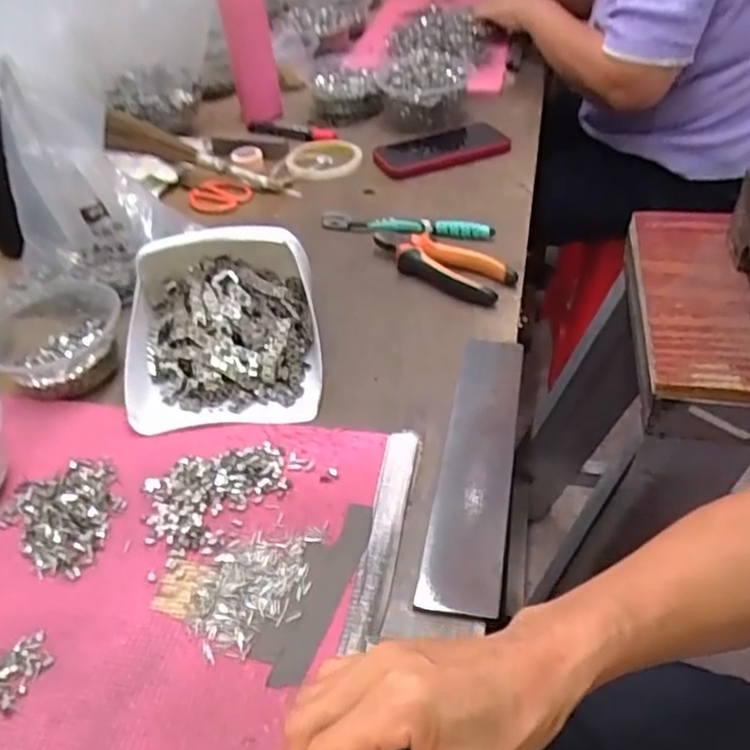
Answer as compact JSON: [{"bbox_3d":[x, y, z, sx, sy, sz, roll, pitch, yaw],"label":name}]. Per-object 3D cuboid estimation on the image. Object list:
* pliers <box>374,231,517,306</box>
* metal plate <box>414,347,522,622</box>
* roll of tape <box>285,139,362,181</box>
[{"bbox_3d":[0.062,-0.110,0.650,0.152,0.022,0.053,28,51,31],"label":"pliers"},{"bbox_3d":[0.074,0.053,0.475,0.050,0.011,0.244,6,43,12],"label":"metal plate"},{"bbox_3d":[-0.066,-0.280,0.861,0.097,0.014,0.097,-4,41,3],"label":"roll of tape"}]

